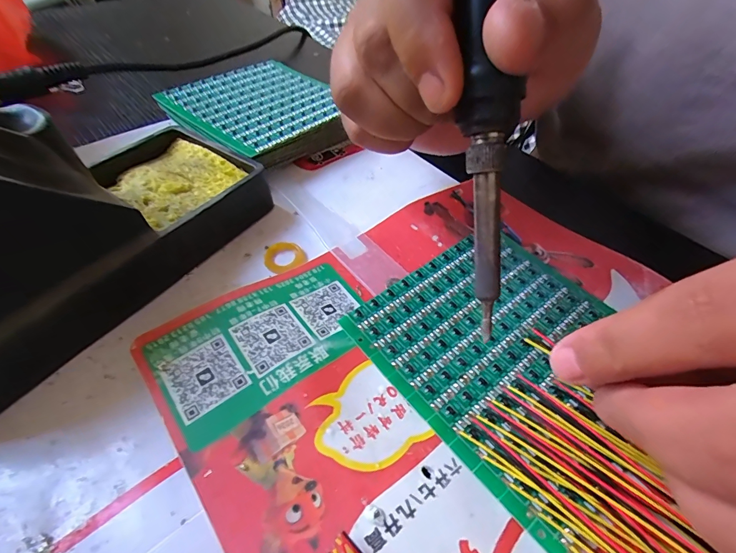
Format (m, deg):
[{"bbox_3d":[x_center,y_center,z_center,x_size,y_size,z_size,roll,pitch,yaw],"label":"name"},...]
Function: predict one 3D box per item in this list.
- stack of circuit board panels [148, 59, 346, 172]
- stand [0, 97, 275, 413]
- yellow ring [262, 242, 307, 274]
[{"bbox_3d":[-0.067,-0.105,0.253,0.096,0.024,0.097,33,55,24],"label":"stack of circuit board panels"},{"bbox_3d":[-0.118,-0.031,0.149,0.069,0.075,0.148,27,53,20],"label":"stand"},{"bbox_3d":[-0.039,-0.010,0.182,0.019,0.004,0.018,1,49,-1],"label":"yellow ring"}]

